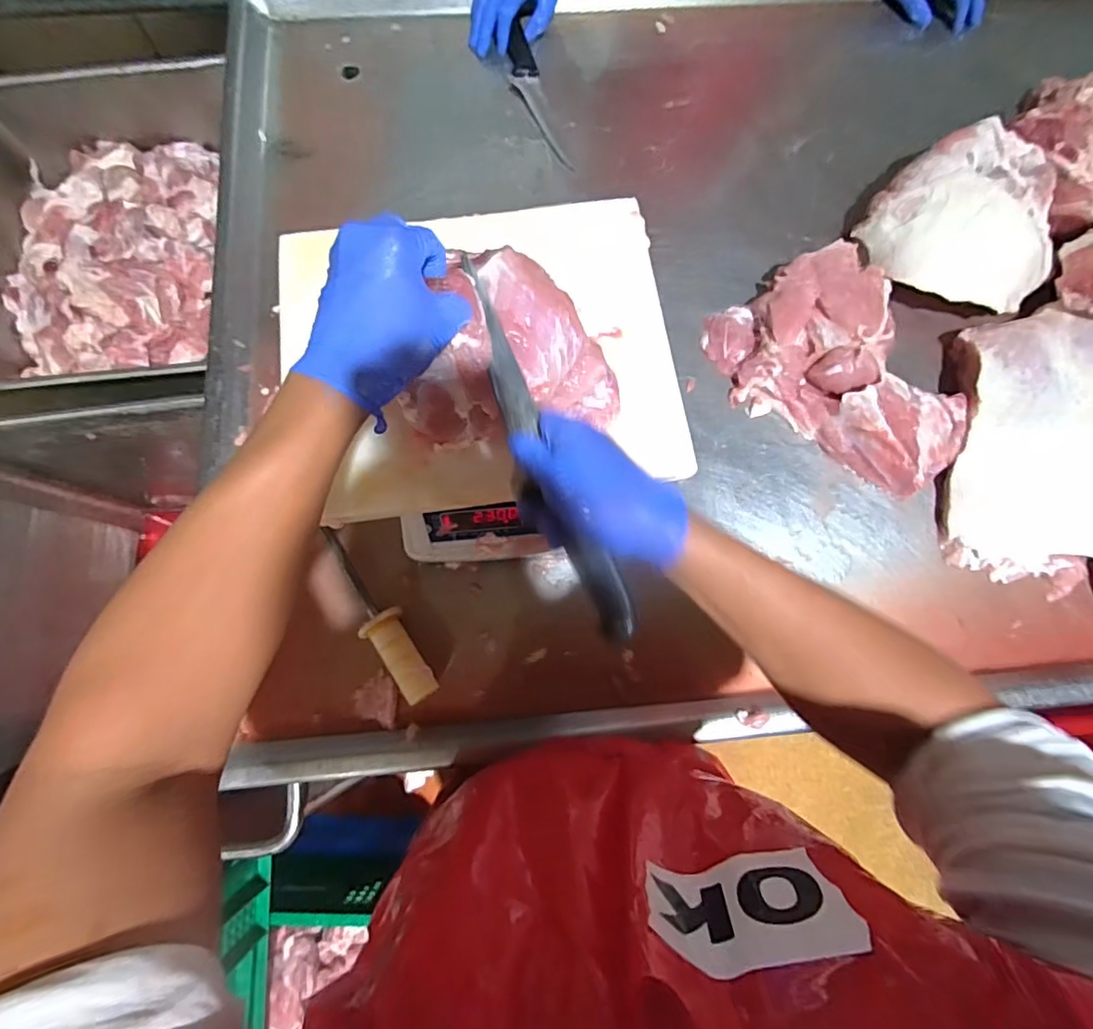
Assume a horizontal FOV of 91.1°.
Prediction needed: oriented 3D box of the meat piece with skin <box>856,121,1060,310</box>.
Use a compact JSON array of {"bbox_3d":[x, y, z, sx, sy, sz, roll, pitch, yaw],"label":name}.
[{"bbox_3d":[0.563,-0.388,0.694,0.233,0.069,0.243,37,78,7],"label":"meat piece with skin"}]

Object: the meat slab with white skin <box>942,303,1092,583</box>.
[{"bbox_3d":[0.617,-0.096,0.656,0.212,0.094,0.343,14,76,2],"label":"meat slab with white skin"}]

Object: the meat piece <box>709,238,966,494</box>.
[{"bbox_3d":[0.364,-0.171,0.670,0.223,0.078,0.319,-26,78,-8],"label":"meat piece"}]

